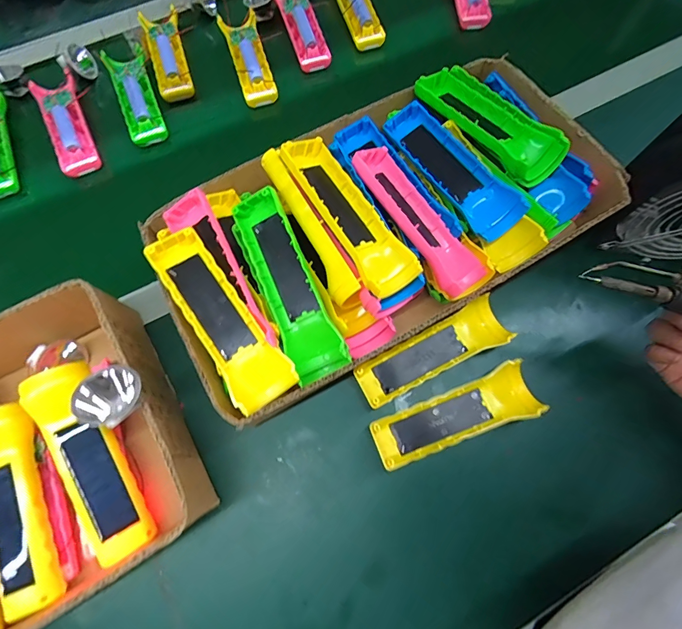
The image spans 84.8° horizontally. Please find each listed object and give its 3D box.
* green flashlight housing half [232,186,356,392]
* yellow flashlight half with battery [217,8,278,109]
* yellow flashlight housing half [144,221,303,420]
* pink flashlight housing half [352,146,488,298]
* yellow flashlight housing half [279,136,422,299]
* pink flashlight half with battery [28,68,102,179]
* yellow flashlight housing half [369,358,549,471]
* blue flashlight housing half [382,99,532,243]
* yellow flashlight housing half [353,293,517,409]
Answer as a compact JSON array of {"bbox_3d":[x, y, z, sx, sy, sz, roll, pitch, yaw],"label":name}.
[{"bbox_3d":[-0.044,-0.023,0.314,0.045,0.036,0.162,-23,90,-8],"label":"green flashlight housing half"},{"bbox_3d":[-0.123,-0.344,0.498,0.045,0.023,0.137,-17,74,-7],"label":"yellow flashlight half with battery"},{"bbox_3d":[-0.095,0.001,0.299,0.047,0.030,0.151,-34,76,-11],"label":"yellow flashlight housing half"},{"bbox_3d":[0.067,-0.085,0.341,0.043,0.029,0.153,-30,79,-46],"label":"pink flashlight housing half"},{"bbox_3d":[0.004,-0.086,0.318,0.048,0.033,0.158,-32,72,-11],"label":"yellow flashlight housing half"},{"bbox_3d":[-0.343,-0.239,0.466,0.049,0.028,0.145,-24,71,-8],"label":"pink flashlight half with battery"},{"bbox_3d":[0.105,0.094,0.343,0.150,0.032,0.048,-22,70,-8],"label":"yellow flashlight housing half"},{"bbox_3d":[0.104,-0.137,0.353,0.041,0.031,0.156,-36,73,-12],"label":"blue flashlight housing half"},{"bbox_3d":[0.088,0.036,0.365,0.152,0.023,0.045,-25,71,-9],"label":"yellow flashlight housing half"}]

